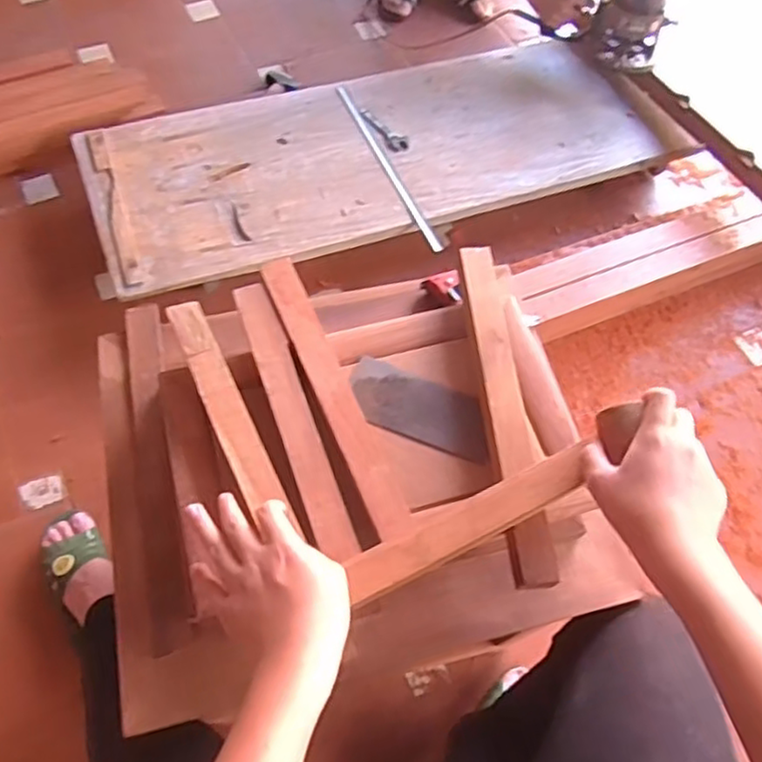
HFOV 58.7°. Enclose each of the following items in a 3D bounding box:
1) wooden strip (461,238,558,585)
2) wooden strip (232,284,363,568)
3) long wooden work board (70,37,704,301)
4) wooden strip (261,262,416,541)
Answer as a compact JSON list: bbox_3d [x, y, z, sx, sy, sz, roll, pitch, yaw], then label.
[{"bbox_3d":[0.114,0.018,0.630,0.041,0.028,0.334,-3,62,-5],"label":"wooden strip"},{"bbox_3d":[-0.079,0.025,0.606,0.032,0.009,0.276,-17,63,-12],"label":"wooden strip"},{"bbox_3d":[0.021,-0.490,1.419,1.207,0.044,0.454,-17,63,-12],"label":"long wooden work board"},{"bbox_3d":[-0.045,0.005,0.617,0.035,0.009,0.294,-21,64,-14],"label":"wooden strip"}]

